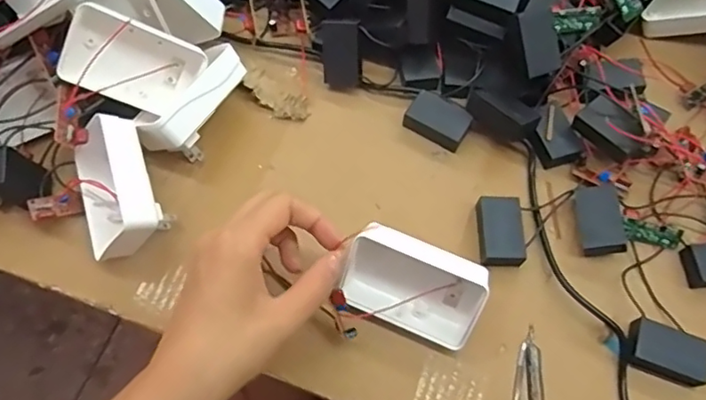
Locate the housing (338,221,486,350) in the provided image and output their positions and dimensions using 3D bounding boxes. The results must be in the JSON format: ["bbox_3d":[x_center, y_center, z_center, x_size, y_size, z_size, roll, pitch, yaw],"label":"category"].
[{"bbox_3d":[0.039,0.054,0.380,0.092,0.060,0.038,26,34,5],"label":"housing"}]

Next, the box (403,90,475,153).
[{"bbox_3d":[0.067,-0.062,0.459,0.048,0.017,0.031,32,71,10],"label":"box"}]

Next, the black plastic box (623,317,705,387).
[{"bbox_3d":[0.210,0.102,0.389,0.052,0.016,0.031,21,70,6],"label":"black plastic box"}]

